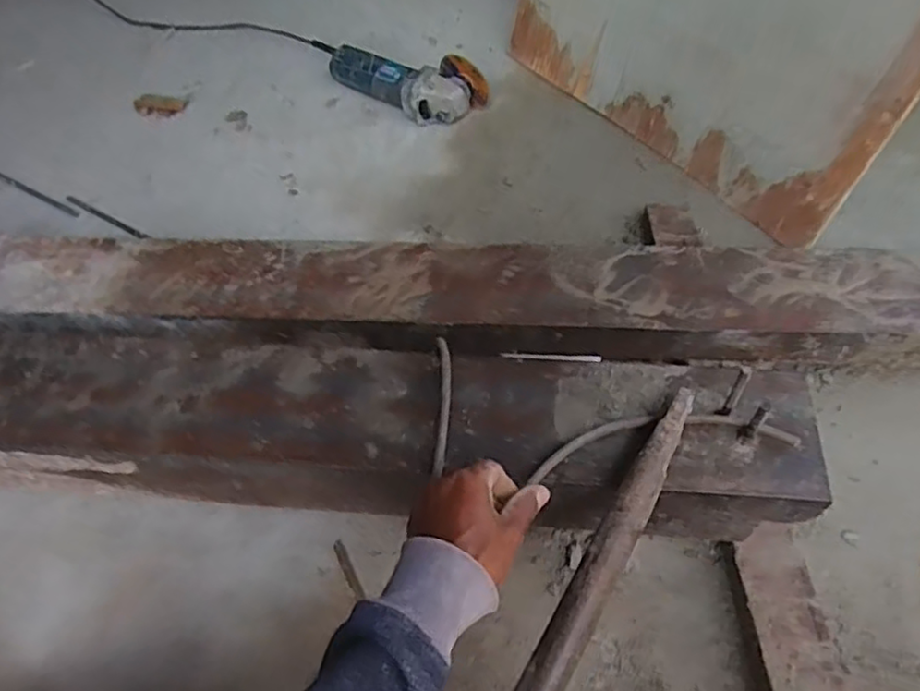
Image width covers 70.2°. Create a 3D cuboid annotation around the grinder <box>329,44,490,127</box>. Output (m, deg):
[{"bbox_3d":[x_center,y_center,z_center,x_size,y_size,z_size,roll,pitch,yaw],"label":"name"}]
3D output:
[{"bbox_3d":[-0.090,-0.427,1.053,0.262,0.076,0.103,32,64,22],"label":"grinder"}]

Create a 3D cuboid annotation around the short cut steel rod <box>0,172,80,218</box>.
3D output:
[{"bbox_3d":[-0.648,-0.233,0.984,0.218,0.009,0.013,24,61,18],"label":"short cut steel rod"}]

